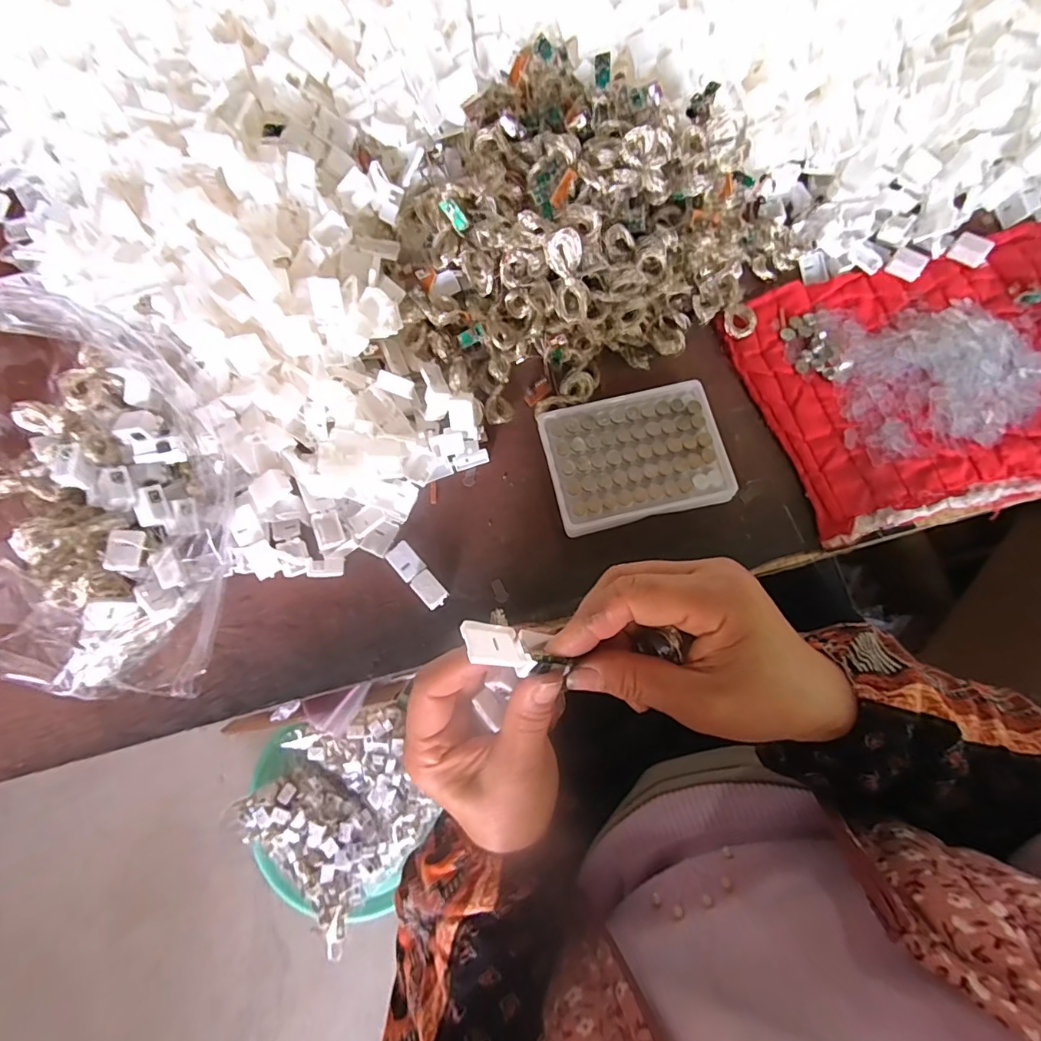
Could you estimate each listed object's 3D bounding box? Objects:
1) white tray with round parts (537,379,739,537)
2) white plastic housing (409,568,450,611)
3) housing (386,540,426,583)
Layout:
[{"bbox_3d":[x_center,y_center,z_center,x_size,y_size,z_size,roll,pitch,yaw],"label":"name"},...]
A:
[{"bbox_3d":[0.086,-0.049,0.386,0.128,0.024,0.100,-13,78,-2],"label":"white tray with round parts"},{"bbox_3d":[-0.067,0.051,0.369,0.017,0.013,0.026,-39,80,-7],"label":"white plastic housing"},{"bbox_3d":[-0.085,0.031,0.375,0.020,0.008,0.027,-43,80,-8],"label":"housing"}]

